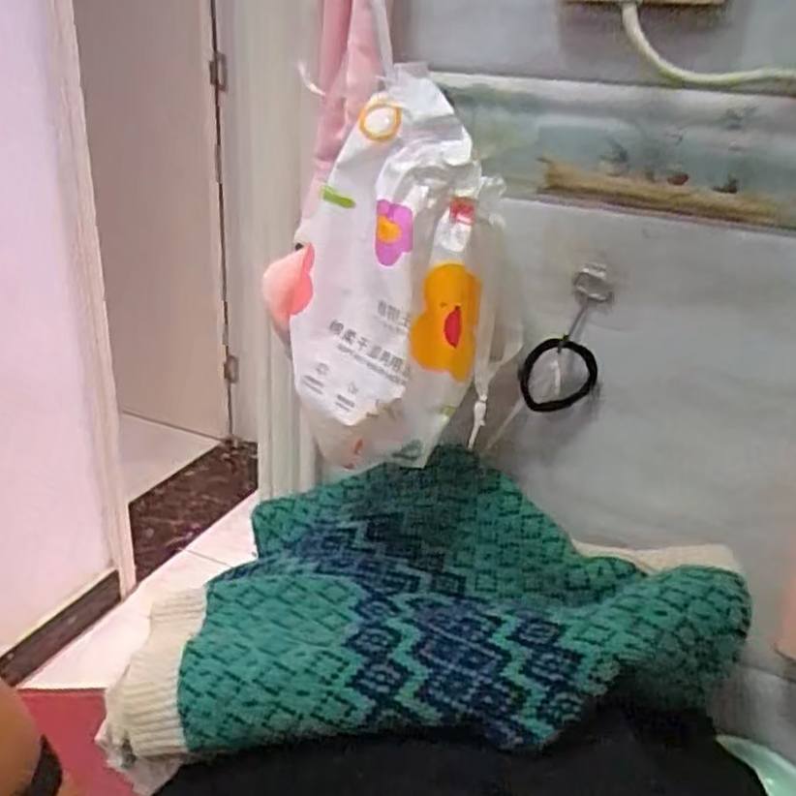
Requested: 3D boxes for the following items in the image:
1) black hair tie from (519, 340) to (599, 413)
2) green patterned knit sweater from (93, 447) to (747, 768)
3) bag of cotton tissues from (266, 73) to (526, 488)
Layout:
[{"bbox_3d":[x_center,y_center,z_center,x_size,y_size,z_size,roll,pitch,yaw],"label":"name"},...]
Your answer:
[{"bbox_3d":[0.110,-0.014,0.512,0.050,0.055,0.009,6,25,6],"label":"black hair tie"},{"bbox_3d":[0.022,0.120,0.494,0.360,0.087,0.246,3,25,0],"label":"green patterned knit sweater"},{"bbox_3d":[-0.003,-0.071,0.482,0.152,0.226,0.108,-18,32,-37],"label":"bag of cotton tissues"}]

